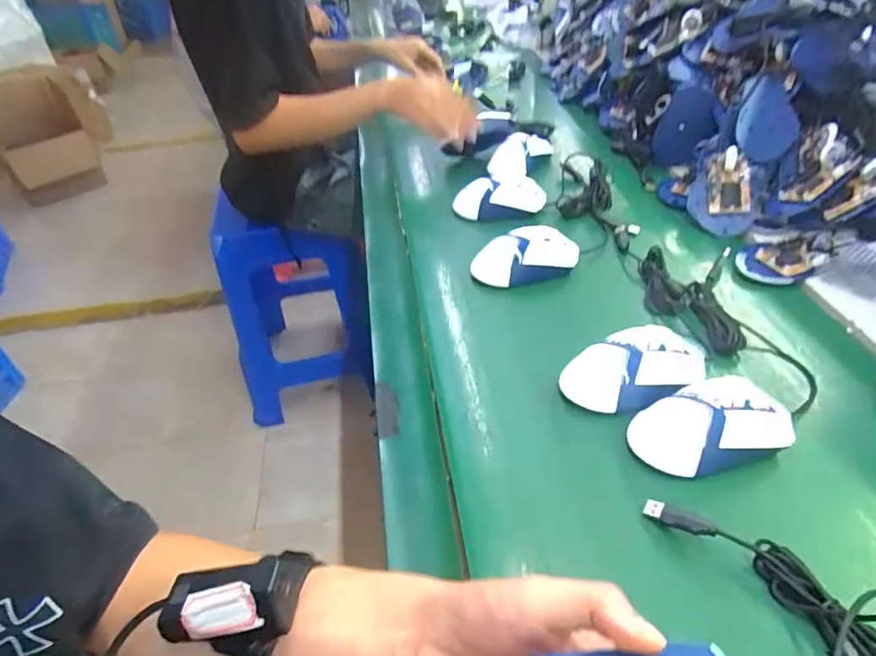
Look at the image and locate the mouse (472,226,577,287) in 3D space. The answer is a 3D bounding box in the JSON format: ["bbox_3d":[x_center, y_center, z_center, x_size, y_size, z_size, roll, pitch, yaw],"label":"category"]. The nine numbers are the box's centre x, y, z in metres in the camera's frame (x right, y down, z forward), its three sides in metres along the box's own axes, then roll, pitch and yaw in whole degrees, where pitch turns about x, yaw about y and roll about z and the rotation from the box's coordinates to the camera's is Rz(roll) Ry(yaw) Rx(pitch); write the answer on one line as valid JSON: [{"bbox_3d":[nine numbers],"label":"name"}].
[{"bbox_3d":[0.103,-0.078,0.603,0.124,0.041,0.066,-15,51,-15],"label":"mouse"}]

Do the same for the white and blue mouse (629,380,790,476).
[{"bbox_3d":[0.211,0.080,0.407,0.119,0.044,0.072,-11,50,-11],"label":"white and blue mouse"}]

